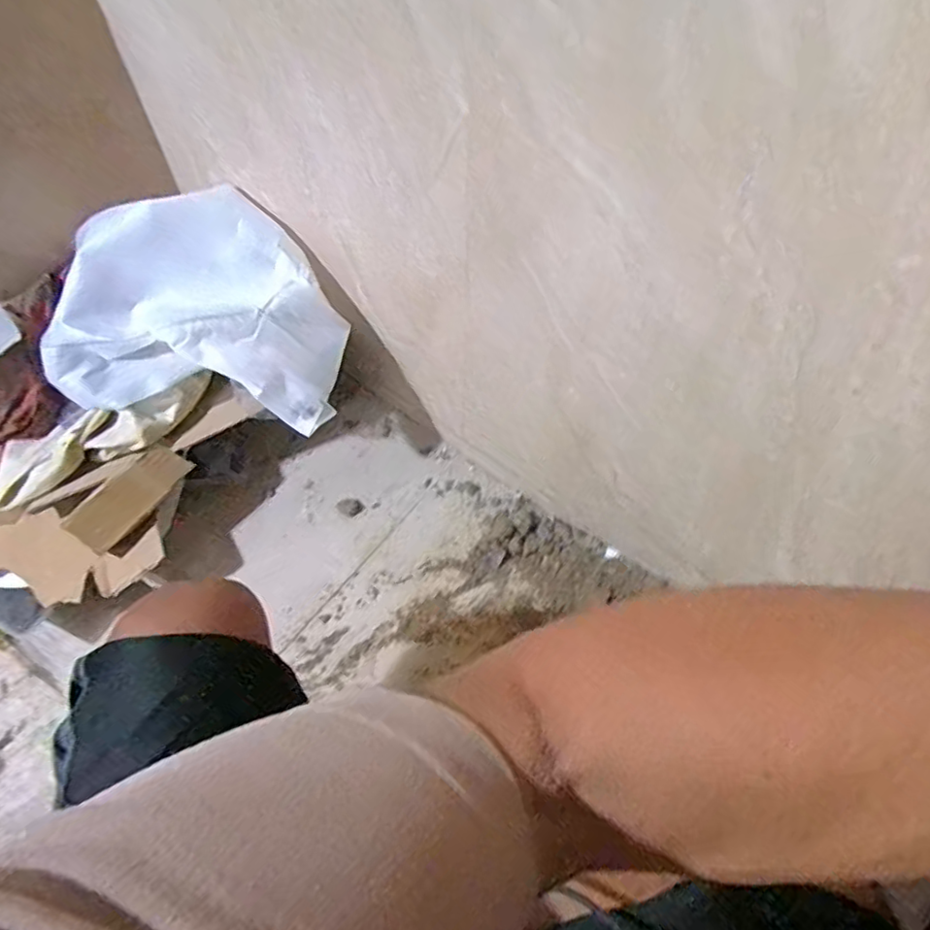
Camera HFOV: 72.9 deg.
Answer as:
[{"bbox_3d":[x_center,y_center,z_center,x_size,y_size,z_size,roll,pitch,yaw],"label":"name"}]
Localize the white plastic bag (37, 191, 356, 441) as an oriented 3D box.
[{"bbox_3d":[-0.334,-0.197,0.795,0.333,0.173,0.228,7,62,4],"label":"white plastic bag"}]

